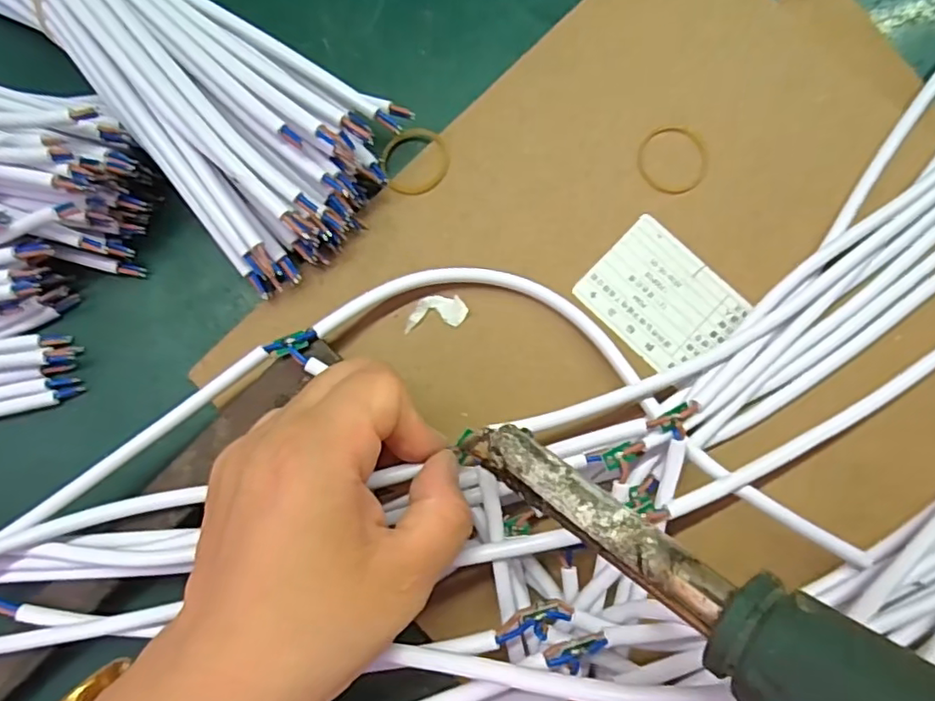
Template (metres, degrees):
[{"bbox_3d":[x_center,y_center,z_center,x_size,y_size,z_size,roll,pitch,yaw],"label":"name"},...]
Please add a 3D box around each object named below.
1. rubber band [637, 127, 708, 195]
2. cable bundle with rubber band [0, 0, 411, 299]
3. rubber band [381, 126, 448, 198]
[{"bbox_3d":[0.092,-0.085,0.273,0.031,0.004,0.031,0,80,1],"label":"rubber band"},{"bbox_3d":[-0.164,-0.158,0.265,0.310,0.049,0.104,40,83,7],"label":"cable bundle with rubber band"},{"bbox_3d":[-0.024,-0.085,0.274,0.030,0.005,0.031,0,80,1],"label":"rubber band"}]

